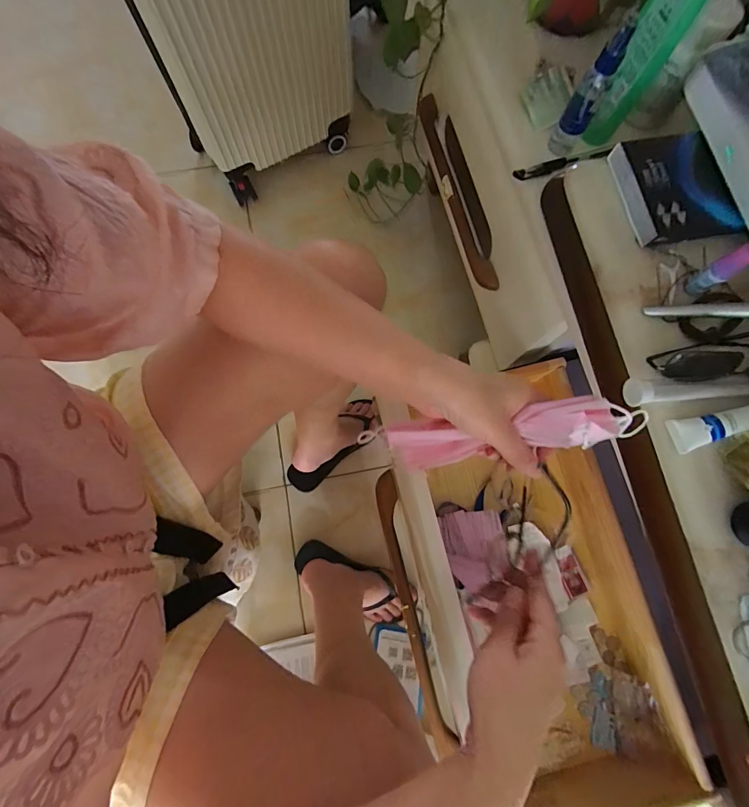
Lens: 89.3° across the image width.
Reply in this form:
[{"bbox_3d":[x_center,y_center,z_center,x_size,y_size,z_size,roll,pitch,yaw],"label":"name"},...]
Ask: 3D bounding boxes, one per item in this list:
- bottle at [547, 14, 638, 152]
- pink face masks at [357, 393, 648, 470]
[{"bbox_3d":[0.231,-0.330,0.408,0.029,0.133,0.026,34,79,6],"label":"bottle"},{"bbox_3d":[0.102,0.026,0.317,0.221,0.071,0.039,-10,77,18],"label":"pink face masks"}]

